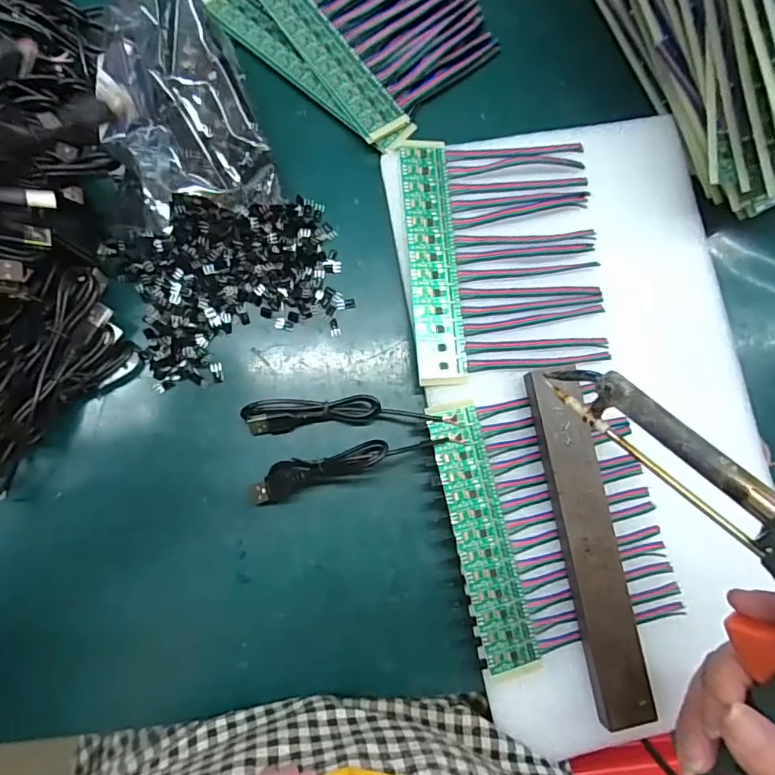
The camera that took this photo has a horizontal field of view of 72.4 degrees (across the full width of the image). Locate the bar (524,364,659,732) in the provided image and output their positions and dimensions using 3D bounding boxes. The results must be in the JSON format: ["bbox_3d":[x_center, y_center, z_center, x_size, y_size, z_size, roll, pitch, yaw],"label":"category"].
[{"bbox_3d":[0.121,0.091,0.322,0.030,0.020,0.208,-9,83,-6],"label":"bar"}]

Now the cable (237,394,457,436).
[{"bbox_3d":[-0.024,0.016,0.333,0.128,0.017,0.020,-3,83,-6],"label":"cable"}]

